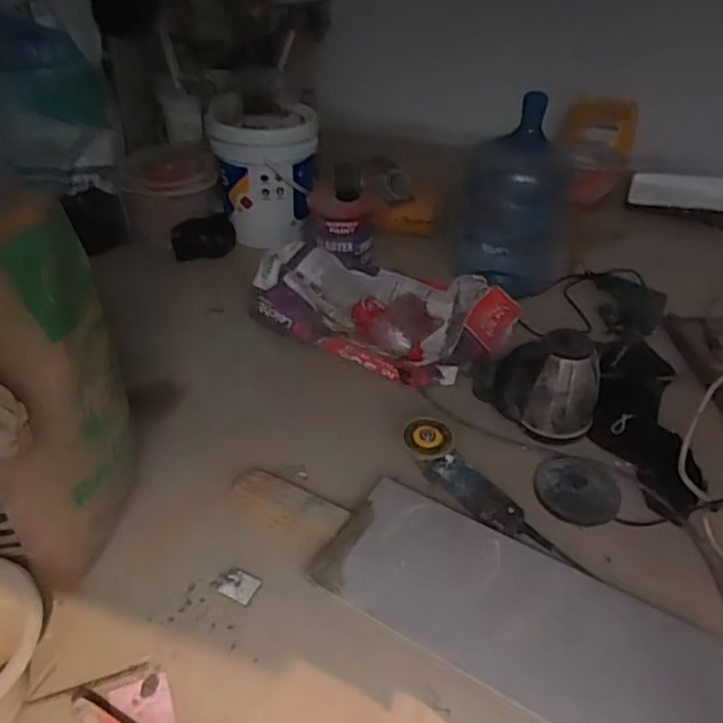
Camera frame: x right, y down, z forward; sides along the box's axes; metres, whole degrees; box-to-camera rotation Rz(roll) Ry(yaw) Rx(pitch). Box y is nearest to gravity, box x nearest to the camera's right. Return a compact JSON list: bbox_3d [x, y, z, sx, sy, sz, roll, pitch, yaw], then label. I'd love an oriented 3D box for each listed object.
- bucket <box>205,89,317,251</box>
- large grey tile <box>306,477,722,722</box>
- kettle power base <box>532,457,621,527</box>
[{"bbox_3d":[-0.257,-0.524,1.794,0.277,0.332,0.271,-2,37,-6],"label":"bucket"},{"bbox_3d":[0.230,0.375,0.967,0.591,0.014,0.258,23,44,19],"label":"large grey tile"},{"bbox_3d":[0.397,0.233,1.198,0.147,0.020,0.163,9,40,10],"label":"kettle power base"}]

